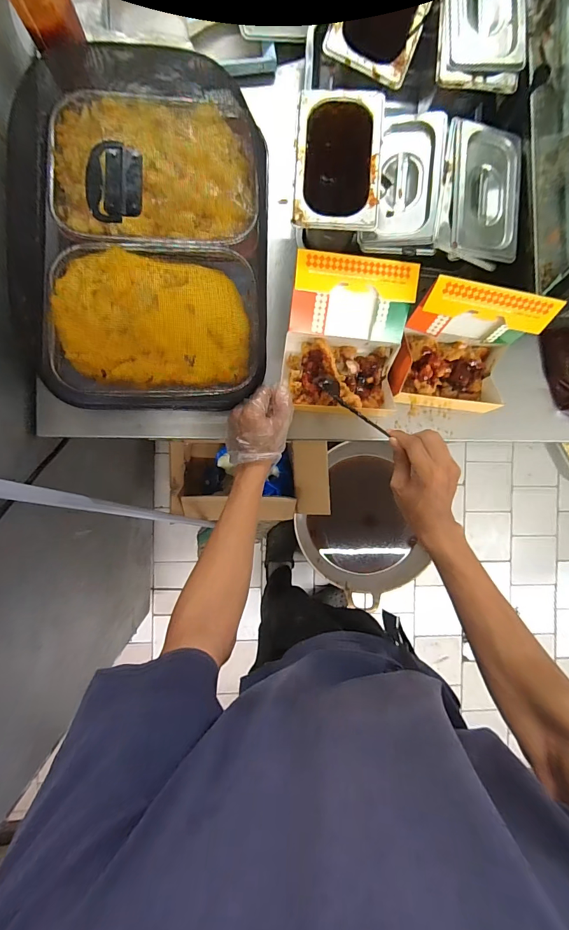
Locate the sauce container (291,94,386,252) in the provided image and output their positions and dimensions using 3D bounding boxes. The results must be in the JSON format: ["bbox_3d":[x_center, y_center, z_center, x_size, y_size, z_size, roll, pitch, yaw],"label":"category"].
[{"bbox_3d":[0.065,-0.403,0.553,0.108,0.136,0.187,2,92,-5],"label":"sauce container"}]

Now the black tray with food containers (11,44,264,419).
[{"bbox_3d":[-0.211,-0.355,0.564,0.371,0.110,0.533,0,92,-5],"label":"black tray with food containers"}]

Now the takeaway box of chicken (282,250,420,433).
[{"bbox_3d":[0.094,-0.187,0.584,0.176,0.096,0.208,4,91,-6],"label":"takeaway box of chicken"}]

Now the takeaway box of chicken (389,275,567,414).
[{"bbox_3d":[0.271,-0.167,0.582,0.177,0.155,0.135,8,91,-6],"label":"takeaway box of chicken"}]

